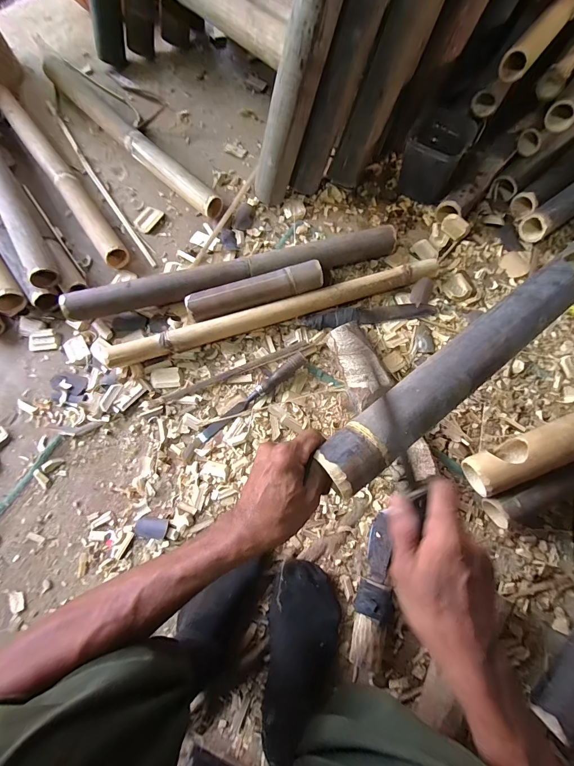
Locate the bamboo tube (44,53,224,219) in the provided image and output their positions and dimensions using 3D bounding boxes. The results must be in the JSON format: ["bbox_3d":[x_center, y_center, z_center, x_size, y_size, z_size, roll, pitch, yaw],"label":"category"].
[{"bbox_3d":[-0.389,-0.600,0.772,0.652,0.055,0.064,43,81,11],"label":"bamboo tube"}]

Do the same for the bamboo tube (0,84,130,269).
[{"bbox_3d":[-0.541,-0.500,0.751,0.055,0.058,0.620,-36,77,-7],"label":"bamboo tube"}]

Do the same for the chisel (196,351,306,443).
[{"bbox_3d":[-0.064,0.027,0.603,0.243,0.022,0.026,-40,78,-8],"label":"chisel"}]

